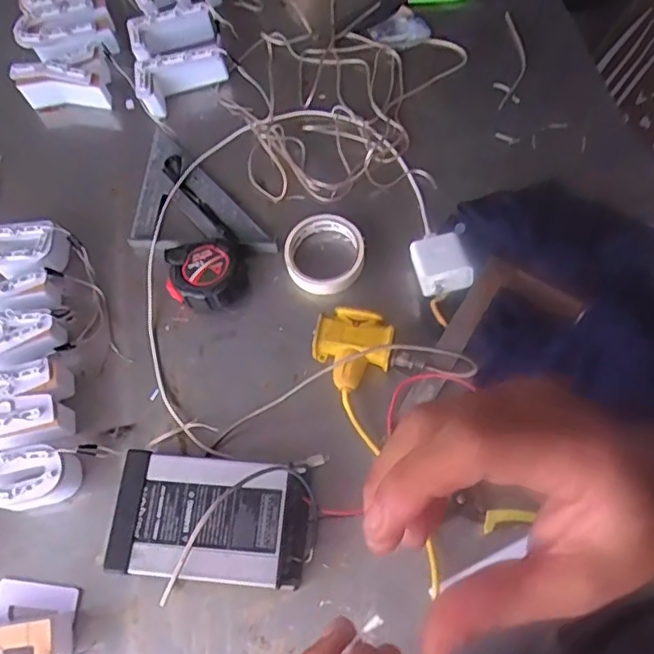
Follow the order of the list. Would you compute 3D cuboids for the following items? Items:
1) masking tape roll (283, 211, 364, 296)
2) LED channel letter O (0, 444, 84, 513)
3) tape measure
[{"bbox_3d":[-0.004,-0.086,0.688,0.089,0.037,0.096,-1,69,2],"label":"masking tape roll"},{"bbox_3d":[-0.299,0.153,0.608,0.098,0.046,0.057,-8,69,-1],"label":"LED channel letter O"},{"bbox_3d":[-0.140,-0.063,0.688,0.080,0.041,0.080,-1,69,2],"label":"tape measure"}]

